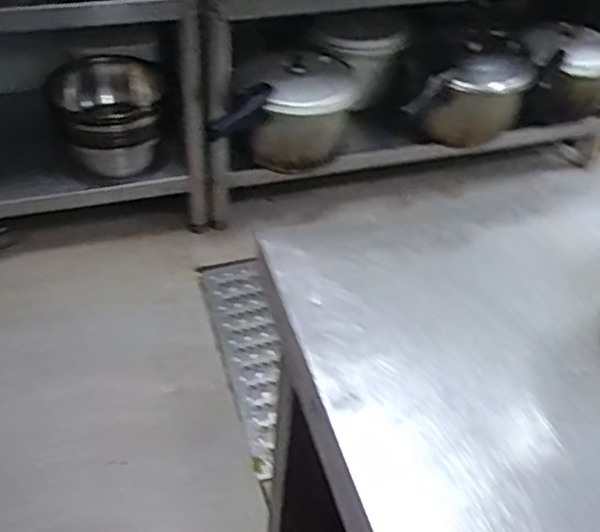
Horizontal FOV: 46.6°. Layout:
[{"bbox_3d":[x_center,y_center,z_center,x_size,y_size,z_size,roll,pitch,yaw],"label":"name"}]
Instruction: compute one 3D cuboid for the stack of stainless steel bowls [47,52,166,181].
[{"bbox_3d":[-0.439,-0.349,1.619,0.255,0.214,0.285,-10,46,-15],"label":"stack of stainless steel bowls"}]

